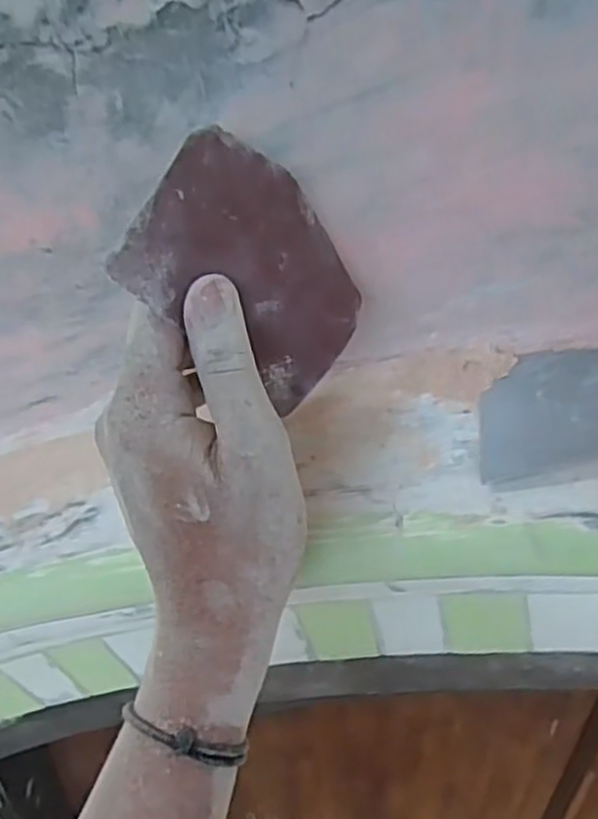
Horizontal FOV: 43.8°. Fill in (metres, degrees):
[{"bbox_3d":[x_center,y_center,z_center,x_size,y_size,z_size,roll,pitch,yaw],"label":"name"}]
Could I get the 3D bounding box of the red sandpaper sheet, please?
[{"bbox_3d":[-0.015,-0.053,0.285,0.009,0.096,0.071,15,70,57],"label":"red sandpaper sheet"}]

